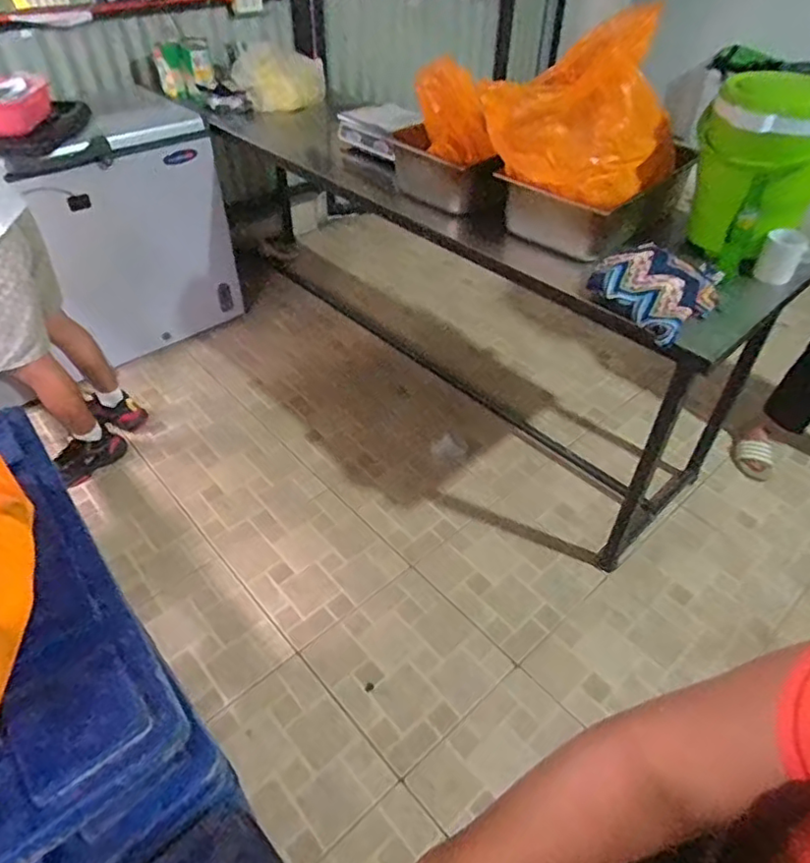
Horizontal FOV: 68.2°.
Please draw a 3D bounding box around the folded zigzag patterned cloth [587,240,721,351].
[{"bbox_3d":[0.556,-0.317,1.296,0.268,0.083,0.235,-27,50,-27],"label":"folded zigzag patterned cloth"}]

